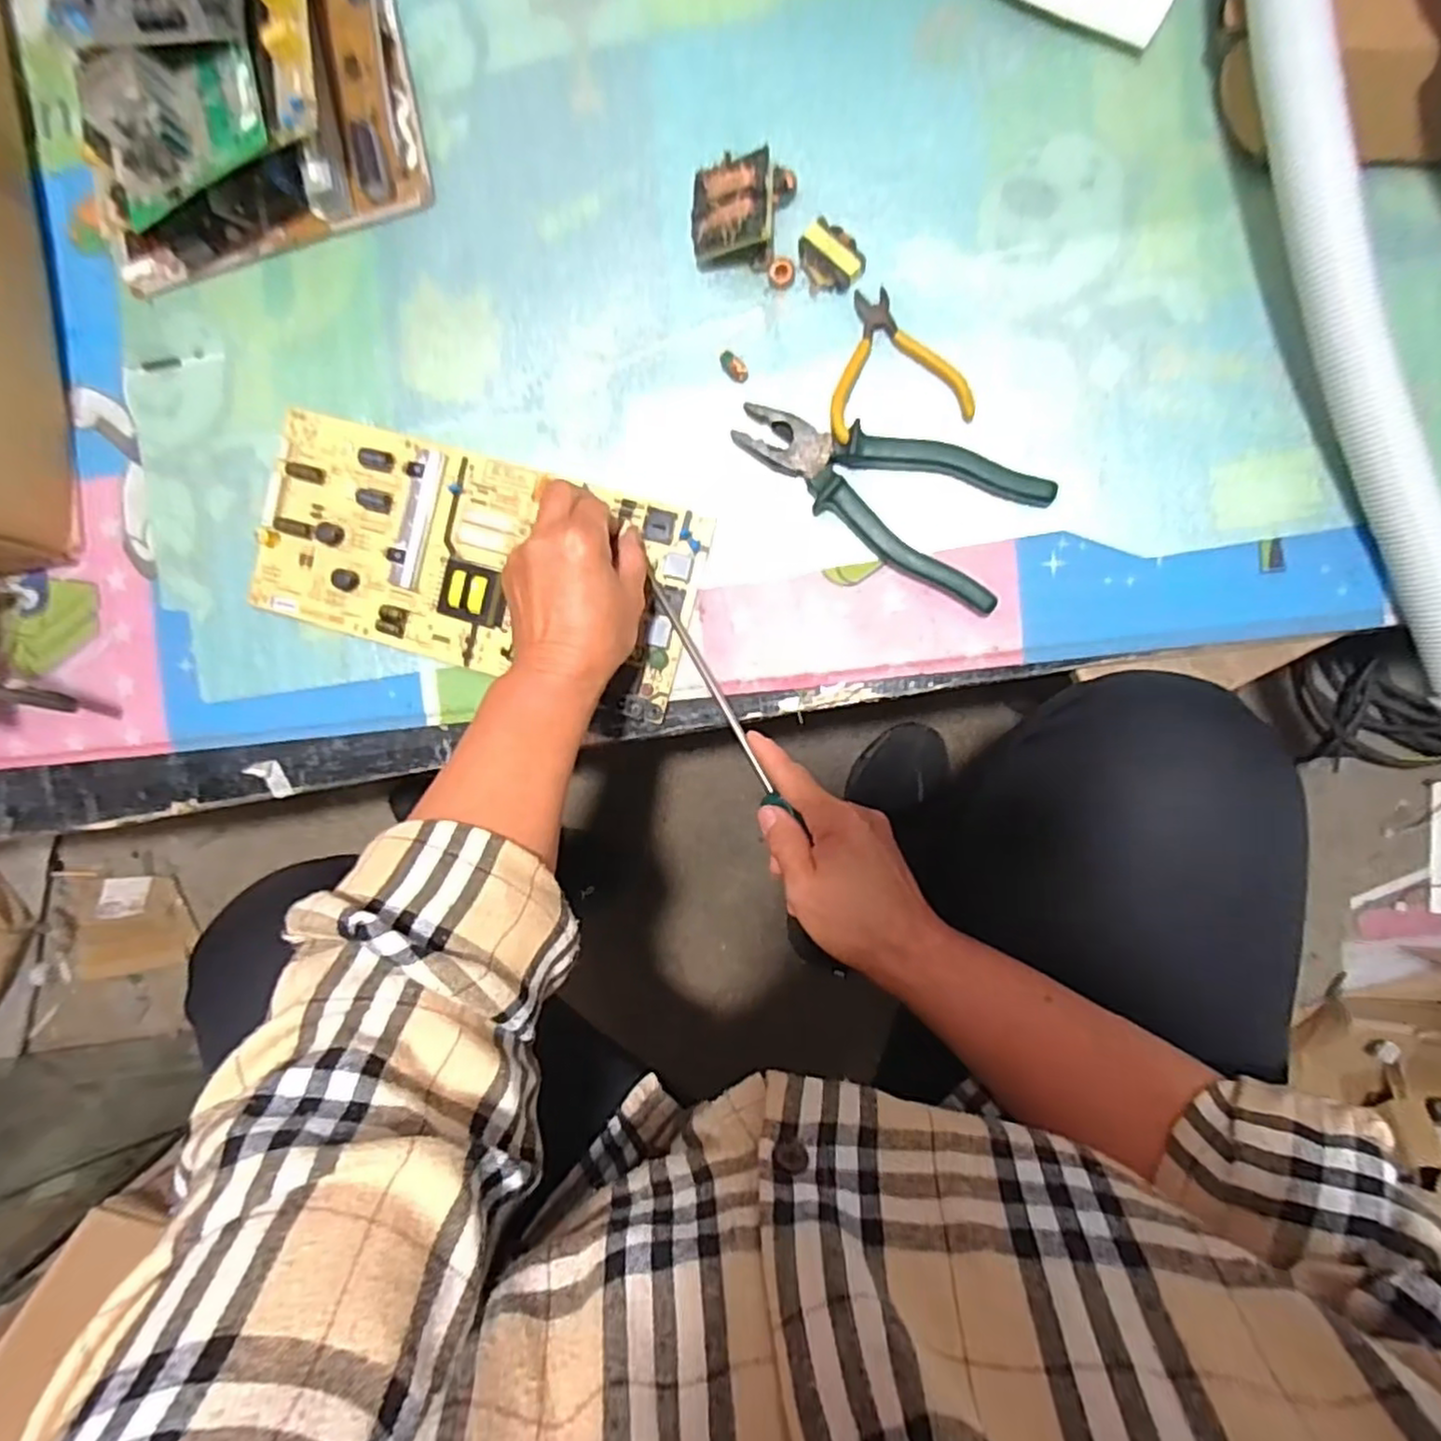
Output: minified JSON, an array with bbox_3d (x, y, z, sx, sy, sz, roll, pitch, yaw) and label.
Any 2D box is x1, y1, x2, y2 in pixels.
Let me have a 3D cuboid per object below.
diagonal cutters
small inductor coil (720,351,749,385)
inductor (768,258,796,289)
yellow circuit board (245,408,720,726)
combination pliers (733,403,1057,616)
[{"bbox_3d":[0.104,-0.223,0.440,0.084,0.023,0.091,-13,91,9],"label":"diagonal cutters"},{"bbox_3d":[0.009,-0.227,0.461,0.018,0.016,0.011,39,97,5],"label":"small inductor coil"},{"bbox_3d":[0.039,-0.285,0.456,0.017,0.004,0.017,-6,92,9],"label":"inductor"},{"bbox_3d":[-0.174,-0.110,0.495,0.314,0.015,0.142,15,95,6],"label":"yellow circuit board"},{"bbox_3d":[0.101,-0.148,0.450,0.188,0.025,0.081,29,96,6],"label":"combination pliers"}]

